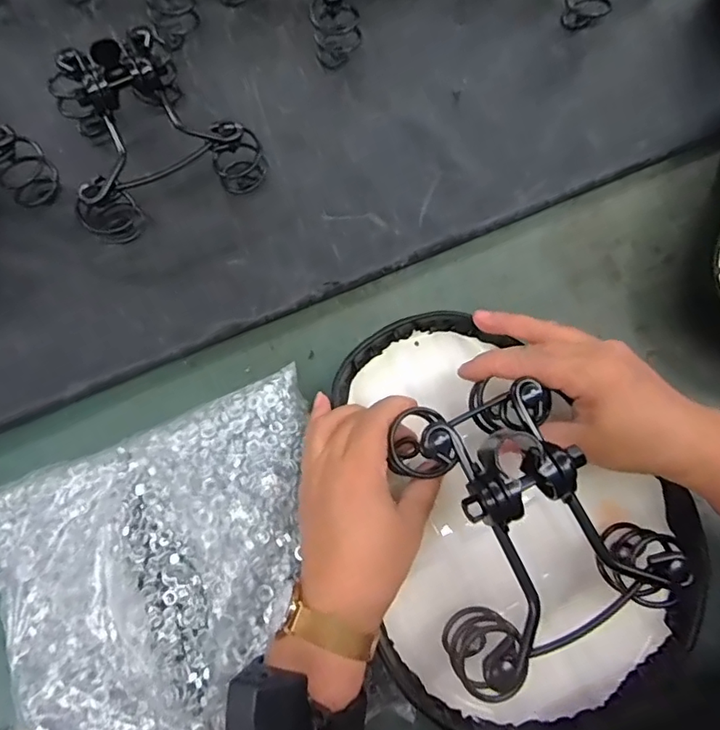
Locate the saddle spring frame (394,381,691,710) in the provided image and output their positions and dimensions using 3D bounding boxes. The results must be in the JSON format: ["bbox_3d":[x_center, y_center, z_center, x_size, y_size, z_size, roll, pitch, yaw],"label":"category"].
[{"bbox_3d":[0.101,0.091,0.325,0.137,0.088,0.150,-21,73,-7],"label":"saddle spring frame"}]

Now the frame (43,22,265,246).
[{"bbox_3d":[-0.183,-0.208,0.454,0.156,0.086,0.152,-27,76,-7],"label":"frame"}]

